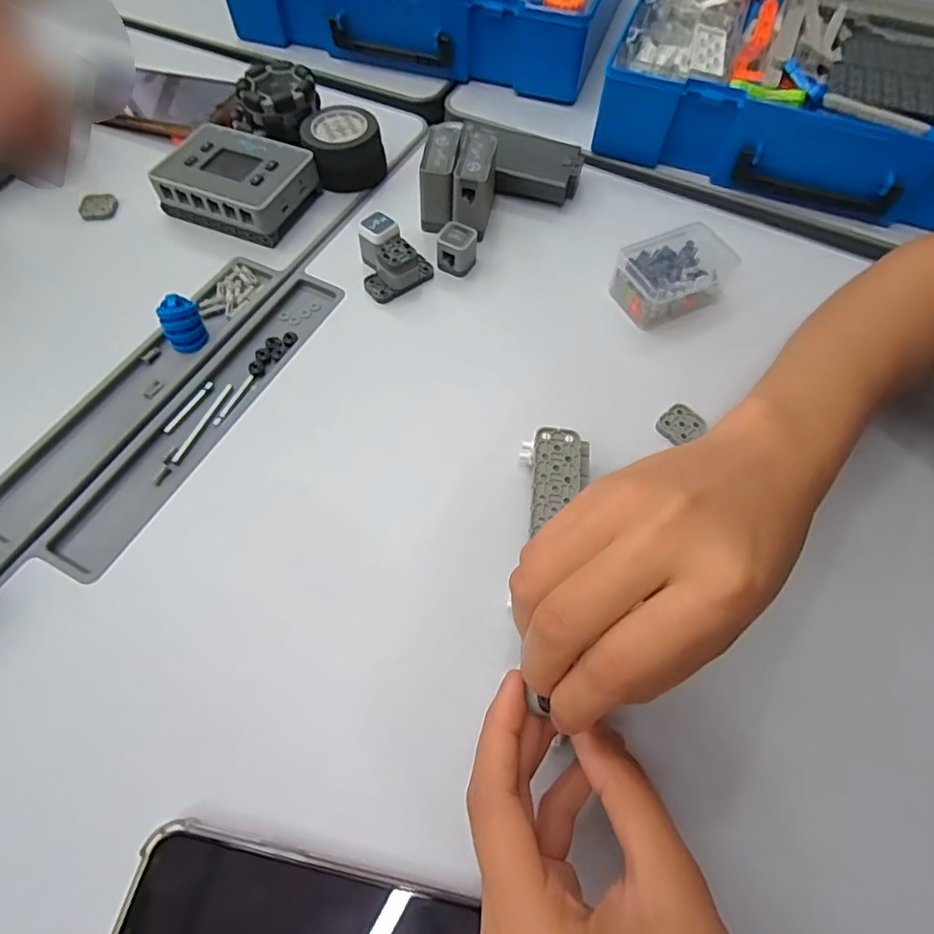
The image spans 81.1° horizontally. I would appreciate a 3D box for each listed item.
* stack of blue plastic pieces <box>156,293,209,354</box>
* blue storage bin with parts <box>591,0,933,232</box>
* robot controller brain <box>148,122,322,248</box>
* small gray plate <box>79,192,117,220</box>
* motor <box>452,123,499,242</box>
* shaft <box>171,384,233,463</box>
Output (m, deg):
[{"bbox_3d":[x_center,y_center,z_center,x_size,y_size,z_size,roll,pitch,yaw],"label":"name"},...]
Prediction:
[{"bbox_3d":[-0.190,-0.096,0.364,0.024,0.027,0.025,10,60,4],"label":"stack of blue plastic pieces"},{"bbox_3d":[0.322,-0.337,0.484,0.359,0.086,0.266,19,61,9],"label":"blue storage bin with parts"},{"bbox_3d":[-0.175,-0.219,0.424,0.100,0.037,0.078,23,62,11],"label":"robot controller brain"},{"bbox_3d":[-0.291,-0.205,0.430,0.028,0.005,0.025,-27,64,-16],"label":"small gray plate"},{"bbox_3d":[0.006,-0.209,0.410,0.027,0.055,0.070,6,60,2],"label":"motor"},{"bbox_3d":[-0.165,-0.029,0.341,0.005,0.004,0.061,19,61,9],"label":"shaft"}]

